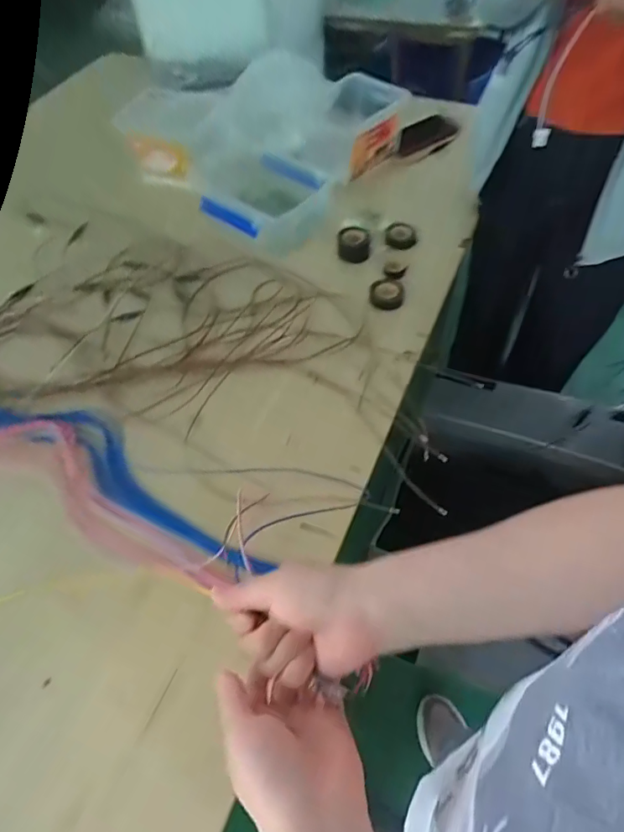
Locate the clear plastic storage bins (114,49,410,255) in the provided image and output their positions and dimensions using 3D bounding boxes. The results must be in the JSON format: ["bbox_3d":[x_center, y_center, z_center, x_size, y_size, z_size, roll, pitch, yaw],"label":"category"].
[{"bbox_3d":[-0.101,-0.579,0.983,0.438,0.132,0.454,32,64,21],"label":"clear plastic storage bins"}]

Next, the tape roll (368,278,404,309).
[{"bbox_3d":[0.124,-0.205,0.806,0.057,0.026,0.055,-2,58,3],"label":"tape roll"}]

